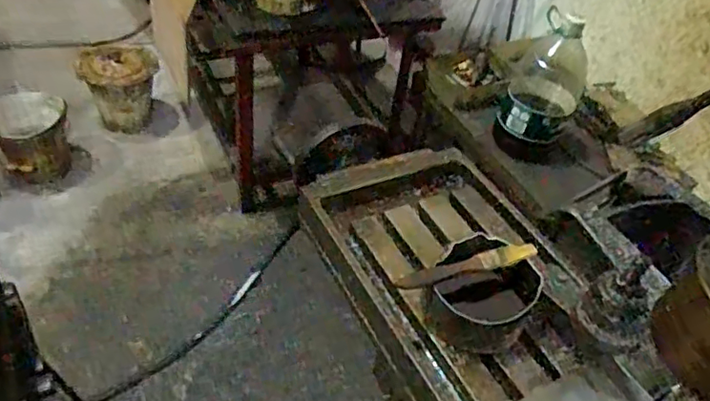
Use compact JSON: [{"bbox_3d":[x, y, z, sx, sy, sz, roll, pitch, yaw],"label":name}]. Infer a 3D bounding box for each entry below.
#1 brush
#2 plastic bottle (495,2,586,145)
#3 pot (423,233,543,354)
[{"bbox_3d":[0.109,0.064,0.551,0.148,0.017,0.017,-11,47,-19],"label":"brush"},{"bbox_3d":[0.494,-0.311,1.445,0.181,0.313,0.186,21,45,12],"label":"plastic bottle"},{"bbox_3d":[0.125,0.091,0.569,0.107,0.061,0.112,5,44,-5],"label":"pot"}]

